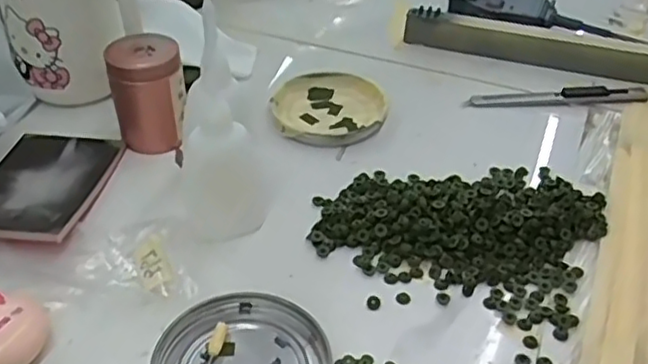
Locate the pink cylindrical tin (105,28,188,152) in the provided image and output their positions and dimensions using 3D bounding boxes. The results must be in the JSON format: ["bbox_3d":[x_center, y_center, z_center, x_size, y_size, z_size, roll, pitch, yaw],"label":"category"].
[{"bbox_3d":[-0.112,-0.057,0.425,0.043,0.061,0.045,-23,46,-27],"label":"pink cylindrical tin"}]

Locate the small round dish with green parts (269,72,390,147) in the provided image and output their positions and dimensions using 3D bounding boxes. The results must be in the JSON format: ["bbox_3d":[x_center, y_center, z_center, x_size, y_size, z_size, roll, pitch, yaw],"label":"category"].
[{"bbox_3d":[0.004,-0.052,0.467,0.077,0.011,0.076,1,40,-1],"label":"small round dish with green parts"}]

